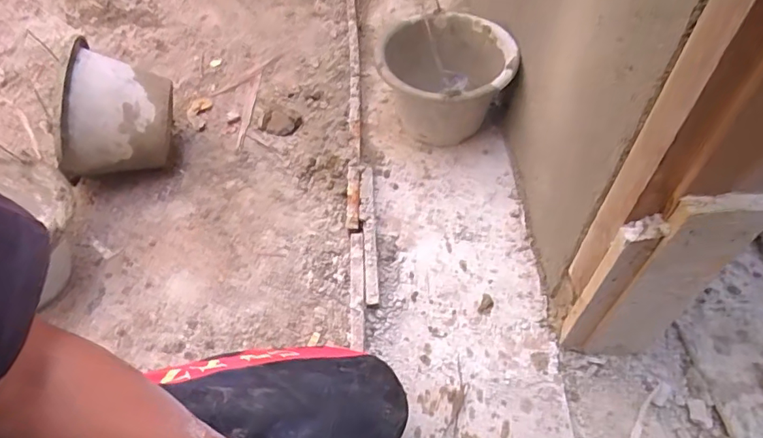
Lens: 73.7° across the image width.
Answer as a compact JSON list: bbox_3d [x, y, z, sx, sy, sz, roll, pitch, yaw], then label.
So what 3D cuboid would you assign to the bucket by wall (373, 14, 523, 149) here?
[{"bbox_3d":[0.120,-0.256,0.984,0.242,0.185,0.257,0,51,0],"label":"bucket by wall"}]

